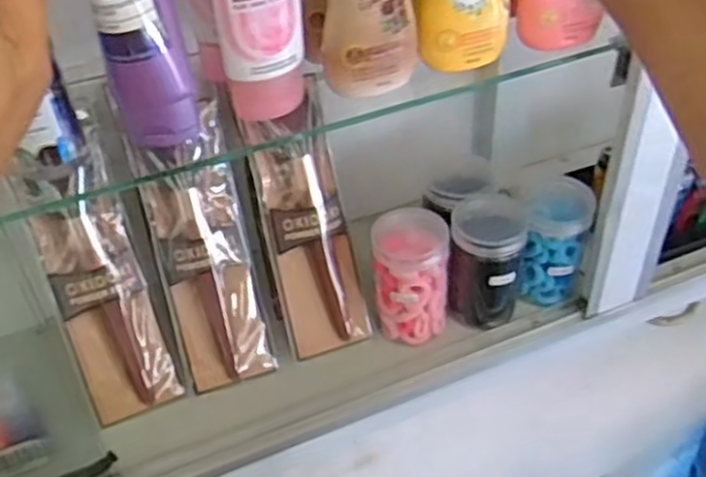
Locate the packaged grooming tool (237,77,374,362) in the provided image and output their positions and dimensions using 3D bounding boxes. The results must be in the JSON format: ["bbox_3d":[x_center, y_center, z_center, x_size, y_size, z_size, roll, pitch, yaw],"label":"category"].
[{"bbox_3d":[-0.032,-0.007,0.539,0.059,0.186,0.015,-15,16,-13],"label":"packaged grooming tool"}]

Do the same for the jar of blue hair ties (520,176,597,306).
[{"bbox_3d":[0.152,0.003,0.570,0.048,0.095,0.049,-2,40,2],"label":"jar of blue hair ties"}]

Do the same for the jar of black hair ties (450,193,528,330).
[{"bbox_3d":[0.099,0.018,0.556,0.053,0.090,0.053,5,41,10],"label":"jar of black hair ties"}]

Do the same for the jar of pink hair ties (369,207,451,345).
[{"bbox_3d":[0.042,0.028,0.545,0.054,0.091,0.046,2,40,6],"label":"jar of pink hair ties"}]

